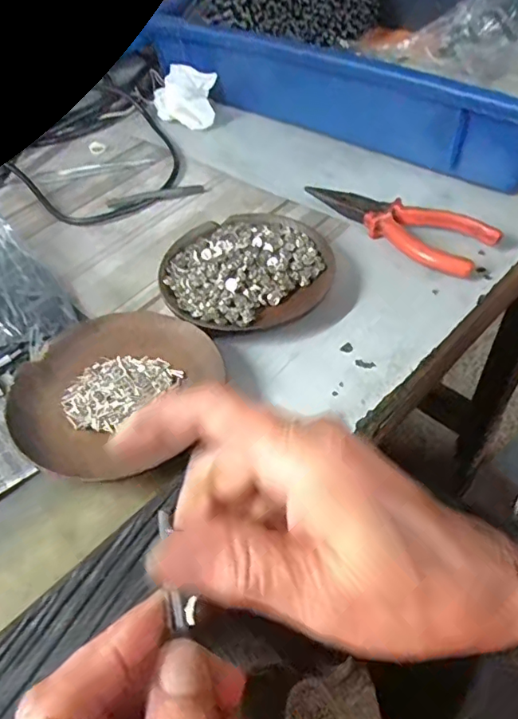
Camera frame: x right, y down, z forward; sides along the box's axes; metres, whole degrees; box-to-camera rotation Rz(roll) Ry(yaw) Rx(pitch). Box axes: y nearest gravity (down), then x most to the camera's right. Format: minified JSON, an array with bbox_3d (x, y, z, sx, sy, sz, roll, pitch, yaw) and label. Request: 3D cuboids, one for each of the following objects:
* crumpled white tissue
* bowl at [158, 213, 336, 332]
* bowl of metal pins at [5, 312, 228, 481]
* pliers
[{"bbox_3d":[-0.069,-0.255,0.518,0.064,0.043,0.065,-14,50,-7],"label":"crumpled white tissue"},{"bbox_3d":[-0.008,-0.059,0.360,0.111,0.022,0.107,-2,50,3],"label":"bowl"},{"bbox_3d":[-0.080,0.018,0.299,0.104,0.019,0.109,-2,50,3],"label":"bowl of metal pins"},{"bbox_3d":[0.096,-0.101,0.389,0.142,0.017,0.048,32,59,28],"label":"pliers"}]

